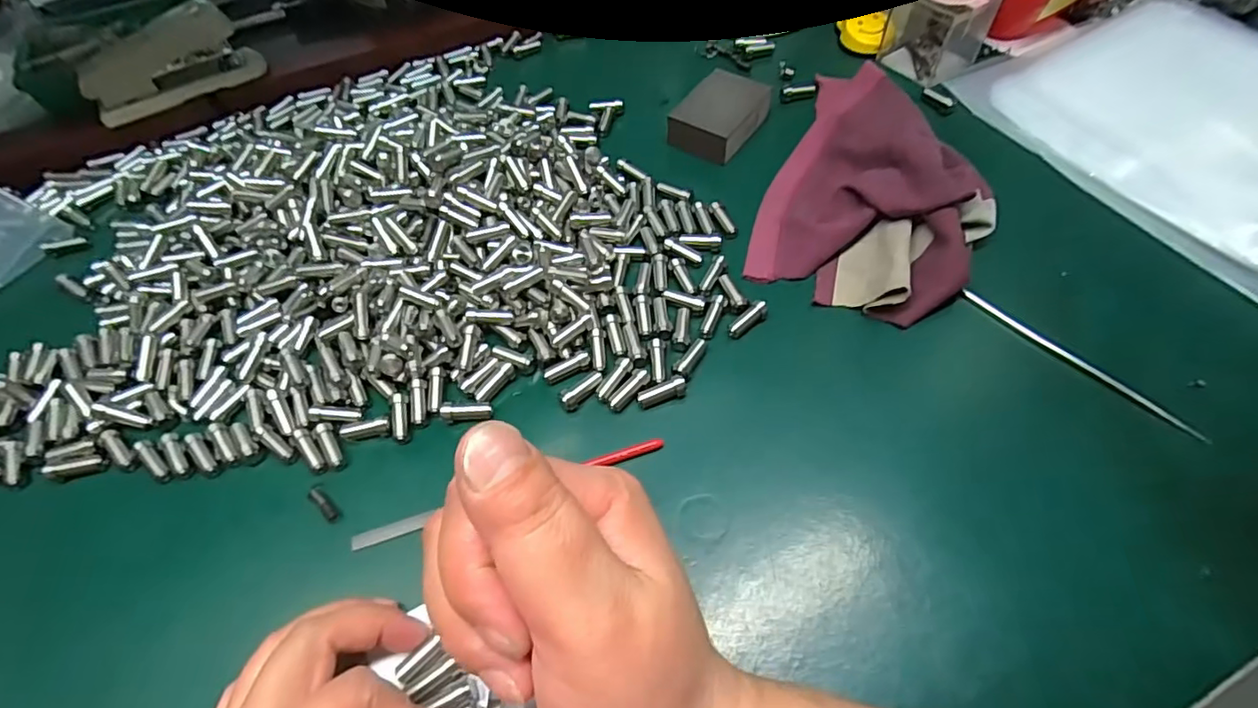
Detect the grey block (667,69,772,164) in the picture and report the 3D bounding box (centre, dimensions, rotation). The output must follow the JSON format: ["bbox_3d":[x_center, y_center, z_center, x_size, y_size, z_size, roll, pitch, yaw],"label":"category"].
[{"bbox_3d":[0.068,-0.176,0.434,0.048,0.027,0.070,29,63,20],"label":"grey block"}]

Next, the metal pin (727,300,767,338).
[{"bbox_3d":[0.069,-0.020,0.344,0.027,0.009,0.009,-34,61,-18],"label":"metal pin"}]

